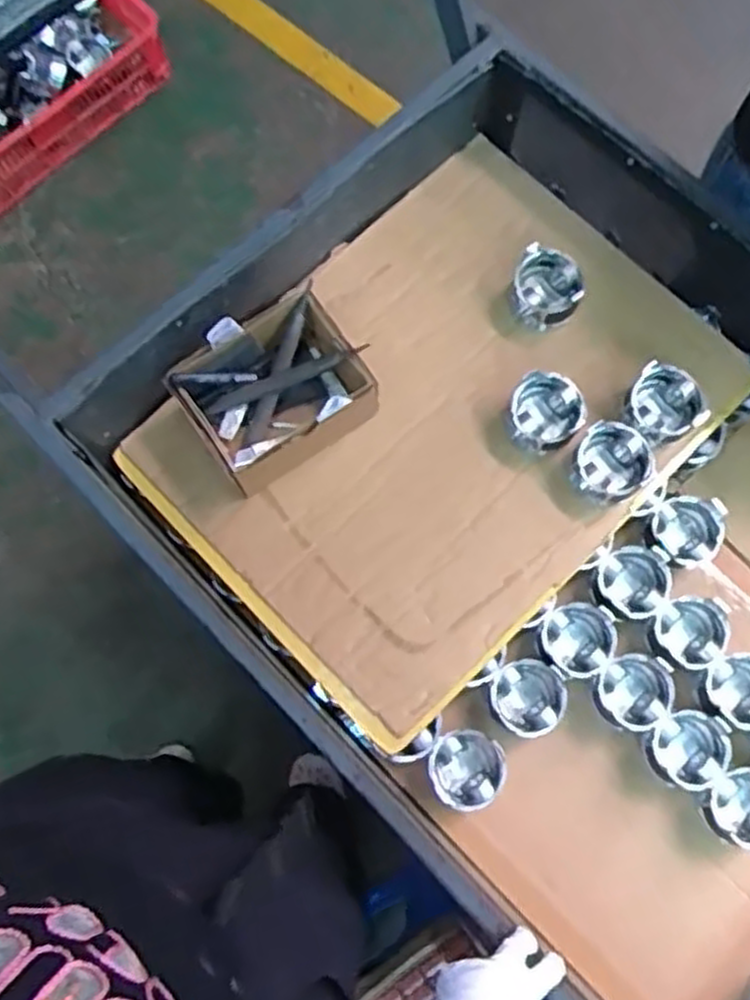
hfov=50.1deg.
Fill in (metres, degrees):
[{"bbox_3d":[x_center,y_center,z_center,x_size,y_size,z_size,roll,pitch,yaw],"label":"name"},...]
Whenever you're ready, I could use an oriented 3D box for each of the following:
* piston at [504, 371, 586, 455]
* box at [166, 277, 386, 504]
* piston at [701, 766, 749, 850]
[{"bbox_3d":[0.204,-0.101,0.973,0.087,0.067,0.093,44,79,11],"label":"piston"},{"bbox_3d":[-0.117,-0.128,0.950,0.200,0.105,0.156,-35,77,-8],"label":"box"},{"bbox_3d":[0.425,0.358,0.921,0.080,0.070,0.086,0,75,0],"label":"piston"}]

